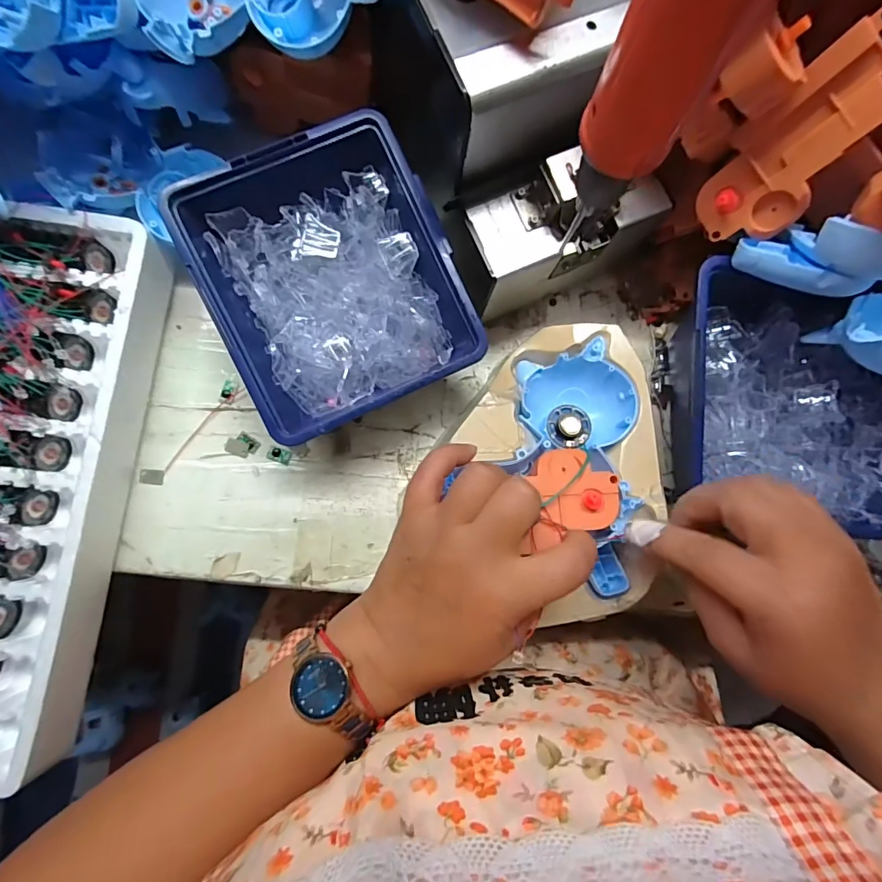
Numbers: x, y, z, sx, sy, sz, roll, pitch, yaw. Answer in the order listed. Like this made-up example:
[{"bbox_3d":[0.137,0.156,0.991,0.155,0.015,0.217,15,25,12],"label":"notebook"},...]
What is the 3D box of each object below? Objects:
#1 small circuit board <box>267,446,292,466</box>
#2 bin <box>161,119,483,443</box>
[{"bbox_3d":[-0.114,0.010,0.323,0.017,0.004,0.010,19,83,0],"label":"small circuit board"},{"bbox_3d":[-0.066,-0.095,0.299,0.144,0.076,0.162,-24,85,-5],"label":"bin"}]

